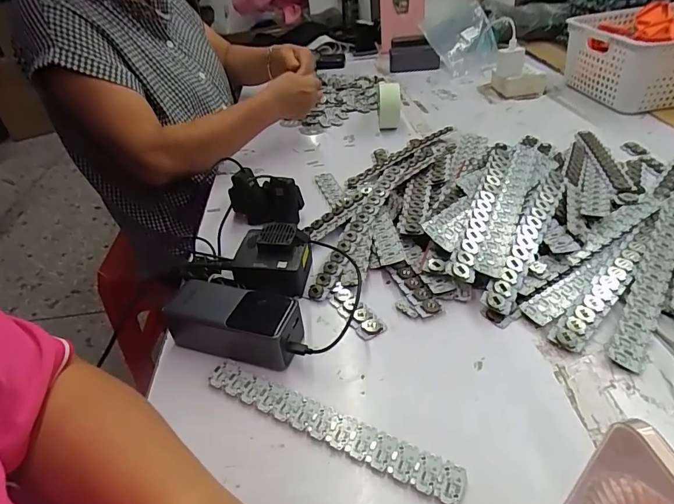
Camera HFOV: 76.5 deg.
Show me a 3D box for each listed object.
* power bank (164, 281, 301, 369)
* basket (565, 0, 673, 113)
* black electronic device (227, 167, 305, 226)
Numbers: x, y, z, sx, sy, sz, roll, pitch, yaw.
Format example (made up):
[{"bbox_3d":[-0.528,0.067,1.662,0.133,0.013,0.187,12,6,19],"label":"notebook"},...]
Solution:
[{"bbox_3d":[-0.103,0.069,0.423,0.133,0.052,0.051,7,40,16],"label":"power bank"},{"bbox_3d":[0.665,-0.390,0.839,0.355,0.128,0.263,-8,38,-2],"label":"basket"},{"bbox_3d":[-0.099,-0.079,0.600,0.101,0.071,0.037,8,40,17],"label":"black electronic device"}]

